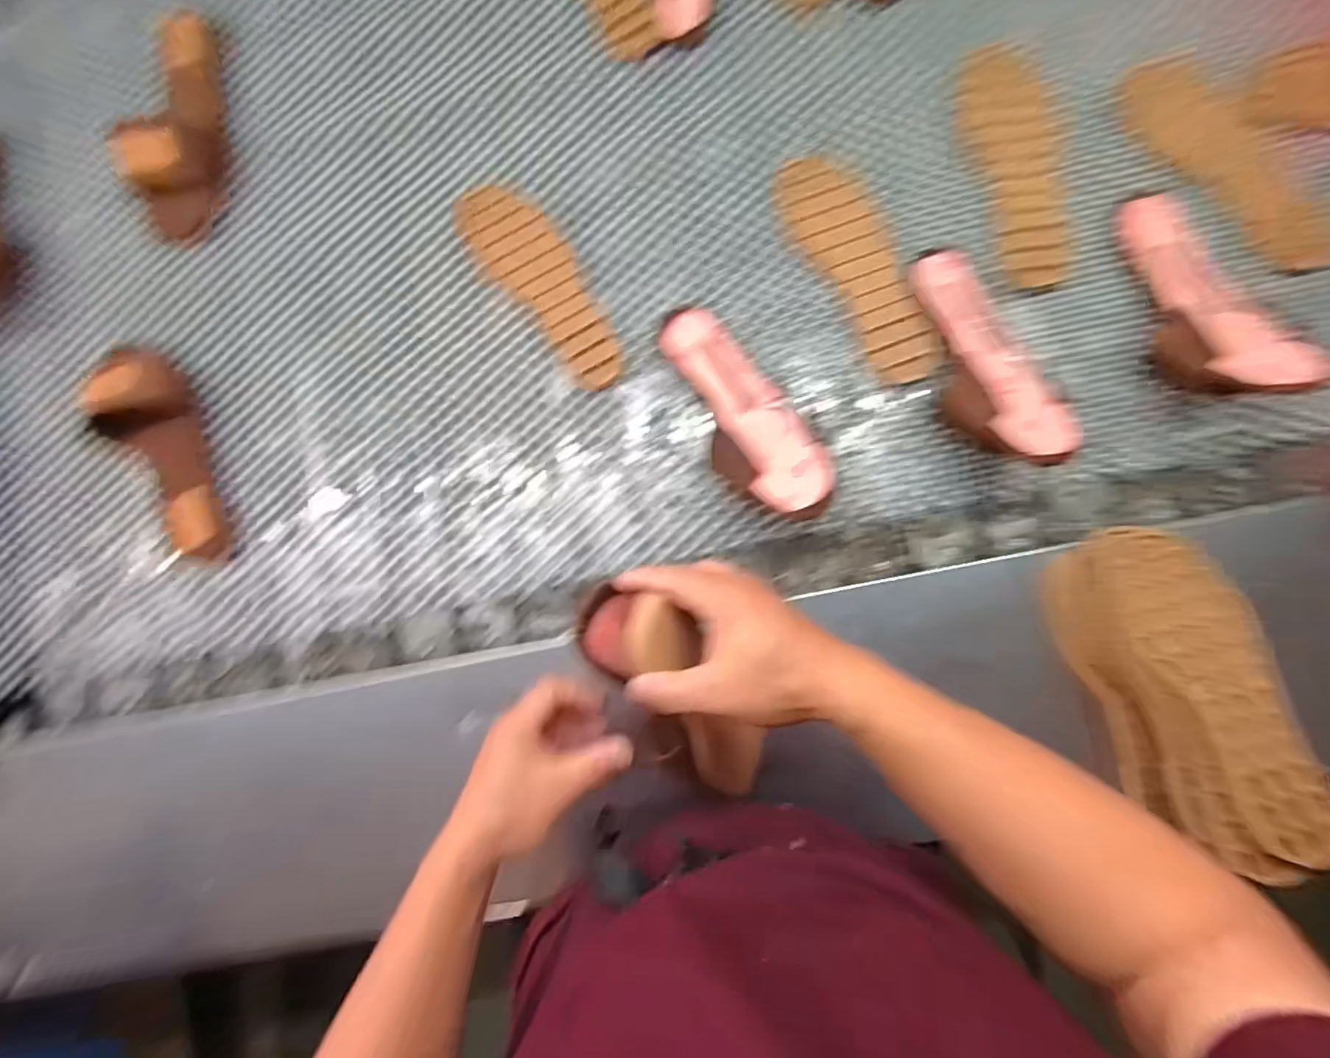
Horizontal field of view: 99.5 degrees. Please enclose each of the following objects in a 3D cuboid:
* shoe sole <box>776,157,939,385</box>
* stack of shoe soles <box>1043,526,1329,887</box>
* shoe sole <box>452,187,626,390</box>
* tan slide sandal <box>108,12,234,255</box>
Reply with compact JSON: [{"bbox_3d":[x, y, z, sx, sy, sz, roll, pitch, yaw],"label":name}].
[{"bbox_3d":[0.201,-0.270,0.572,0.081,0.014,0.257,-28,83,2],"label":"shoe sole"},{"bbox_3d":[0.423,0.128,0.475,0.104,0.106,0.257,-16,87,4],"label":"stack of shoe soles"},{"bbox_3d":[-0.122,-0.258,0.588,0.079,0.015,0.249,-38,83,1],"label":"shoe sole"},{"bbox_3d":[-0.542,-0.446,0.620,0.094,0.050,0.250,-10,86,3],"label":"tan slide sandal"}]

